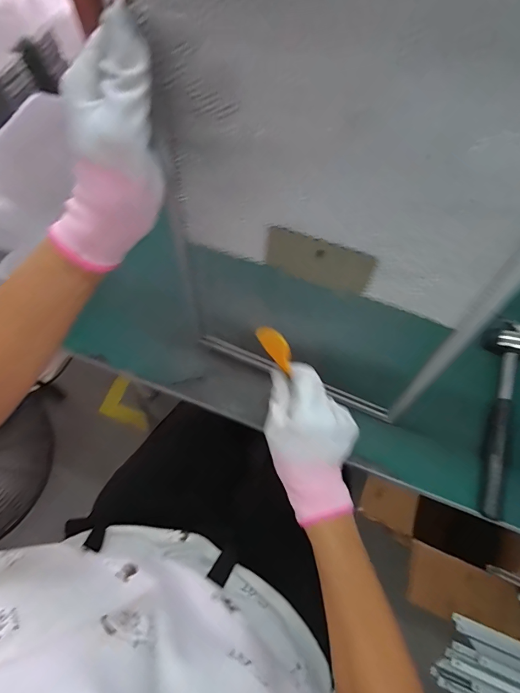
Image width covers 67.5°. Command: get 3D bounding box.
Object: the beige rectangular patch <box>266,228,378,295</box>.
[{"bbox_3d":[0.045,-0.065,0.305,0.082,0.042,0.004,18,53,8],"label":"beige rectangular patch"}]

